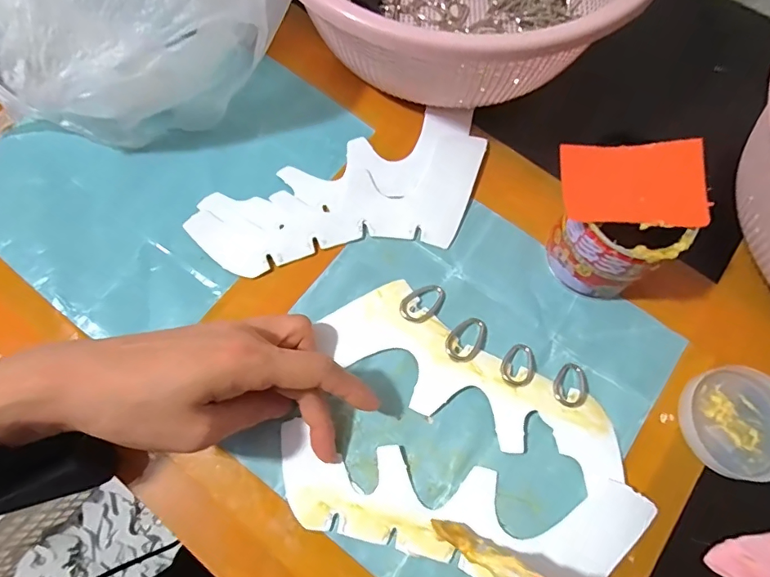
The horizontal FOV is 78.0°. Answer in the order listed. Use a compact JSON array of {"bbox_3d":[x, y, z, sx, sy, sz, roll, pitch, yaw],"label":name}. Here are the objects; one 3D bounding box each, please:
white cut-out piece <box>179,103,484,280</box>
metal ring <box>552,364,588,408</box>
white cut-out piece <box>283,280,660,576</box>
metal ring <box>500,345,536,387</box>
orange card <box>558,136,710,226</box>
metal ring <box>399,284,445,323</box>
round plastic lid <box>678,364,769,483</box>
[{"bbox_3d":[-0.022,-0.061,0.339,0.214,0.008,0.096,-24,72,-9],"label":"white cut-out piece"},{"bbox_3d":[0.117,0.061,0.298,0.021,0.005,0.028,32,72,11],"label":"metal ring"},{"bbox_3d":[0.040,0.101,0.283,0.214,0.008,0.145,34,75,11],"label":"white cut-out piece"},{"bbox_3d":[0.086,0.048,0.301,0.021,0.004,0.028,30,72,10],"label":"metal ring"},{"bbox_3d":[0.141,-0.061,0.269,0.079,0.004,0.050,2,76,3],"label":"orange card"},{"bbox_3d":[0.026,0.010,0.316,0.033,0.004,0.022,-38,74,-14],"label":"metal ring"},{"bbox_3d":[0.216,0.081,0.290,0.066,0.008,0.065,0,69,-1],"label":"round plastic lid"}]

